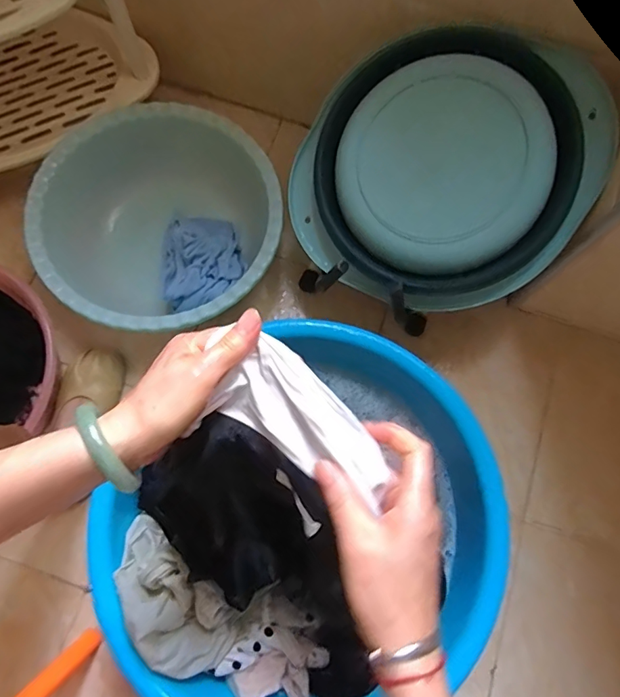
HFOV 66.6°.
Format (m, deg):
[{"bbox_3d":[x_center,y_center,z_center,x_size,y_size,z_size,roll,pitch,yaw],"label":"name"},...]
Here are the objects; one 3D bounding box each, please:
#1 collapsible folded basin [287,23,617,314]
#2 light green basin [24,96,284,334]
[{"bbox_3d":[0.180,-0.240,0.633,0.412,0.064,0.357,-44,83,9],"label":"collapsible folded basin"},{"bbox_3d":[-0.235,-0.191,0.778,0.372,0.146,0.364,-22,76,-7],"label":"light green basin"}]

